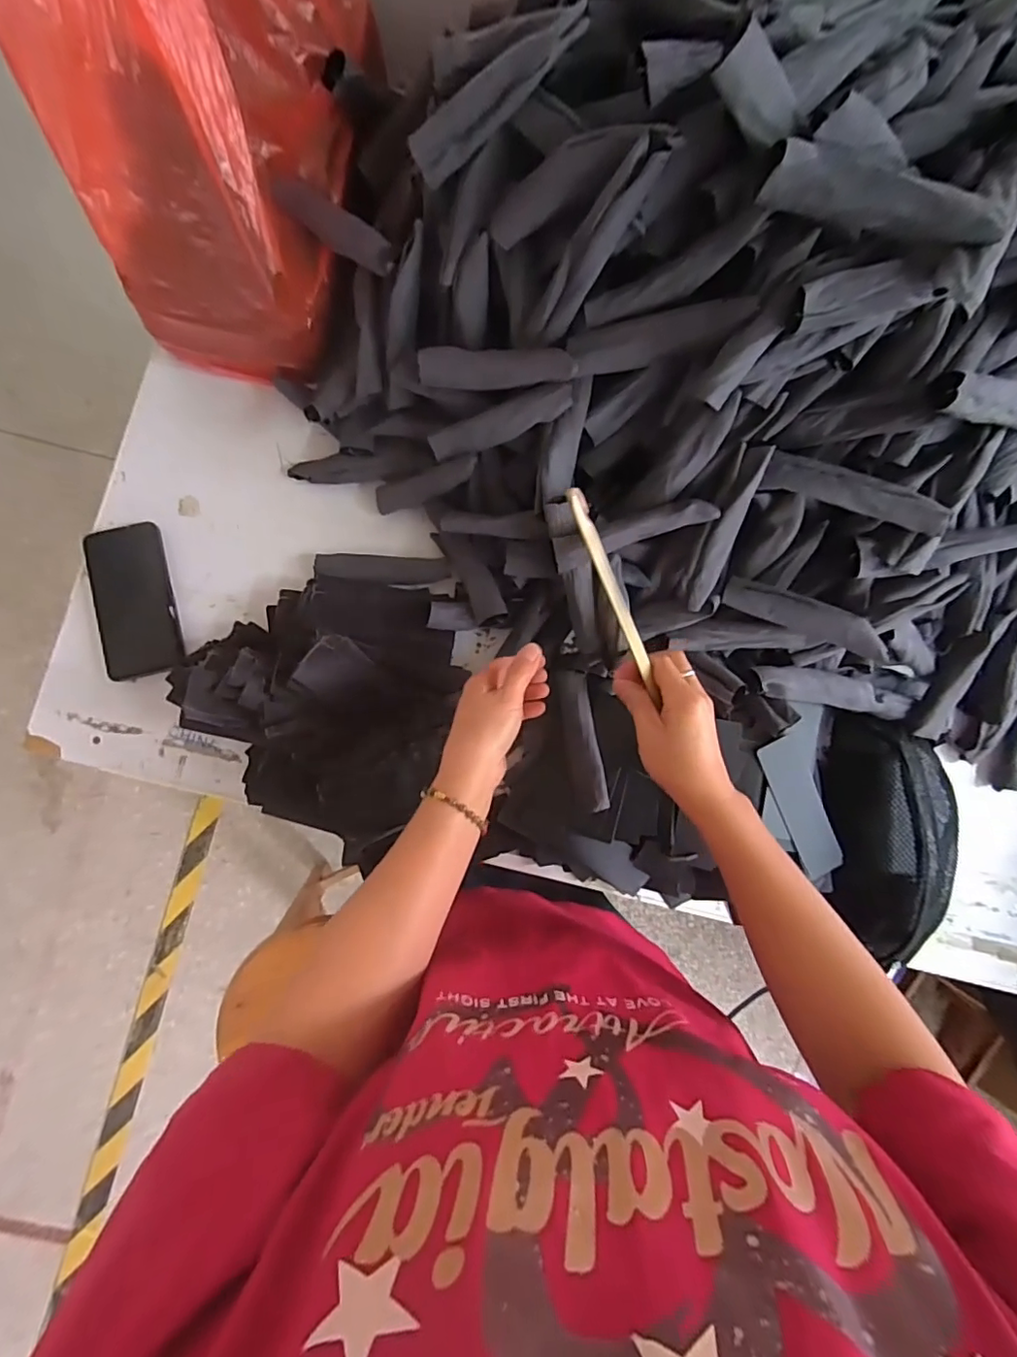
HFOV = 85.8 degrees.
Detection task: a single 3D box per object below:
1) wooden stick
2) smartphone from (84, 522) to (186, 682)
[{"bbox_3d":[0.085,-0.061,0.420,0.013,0.010,0.175,-30,113,-5],"label":"wooden stick"},{"bbox_3d":[-0.405,-0.084,0.593,0.081,0.016,0.159,-14,87,-4],"label":"smartphone"}]

